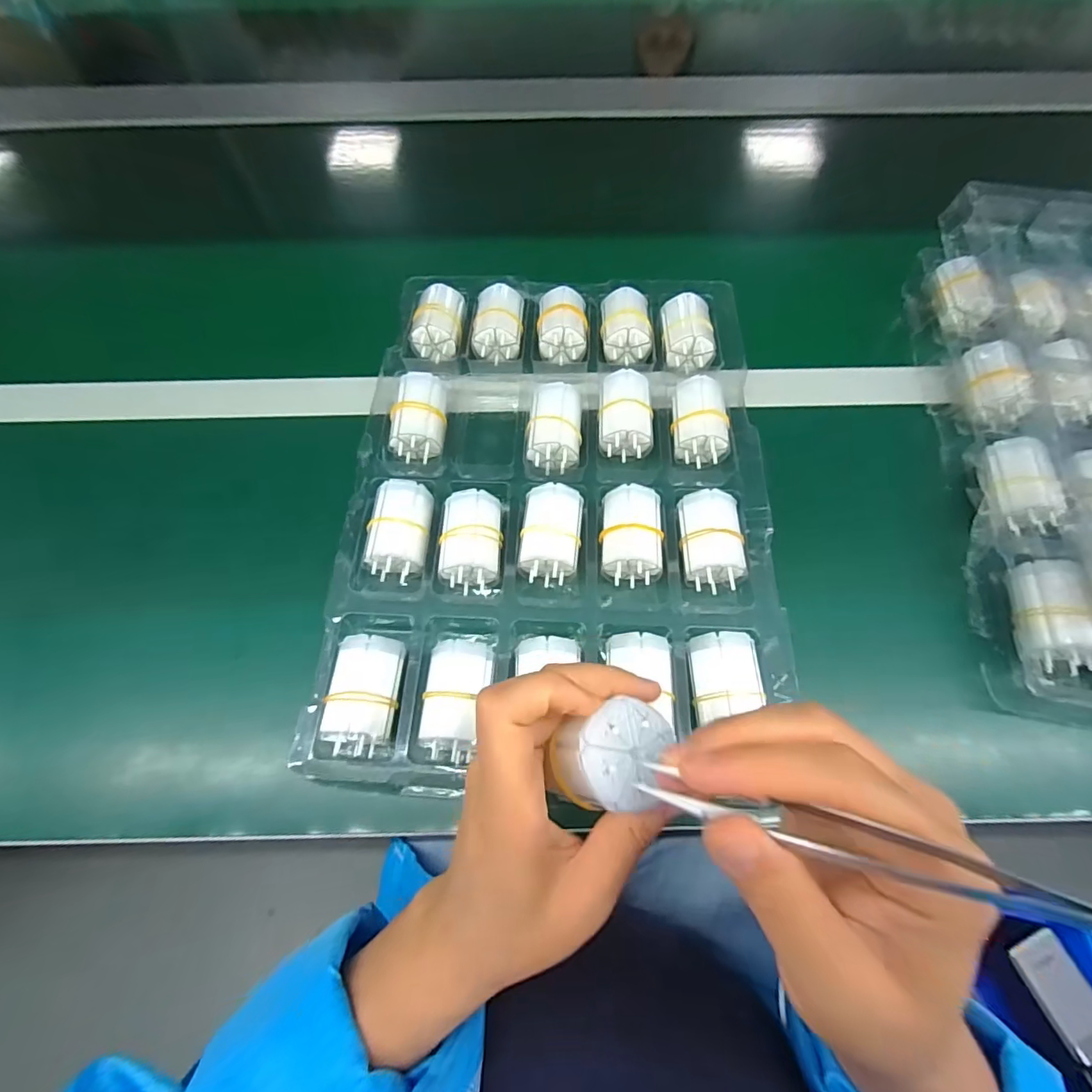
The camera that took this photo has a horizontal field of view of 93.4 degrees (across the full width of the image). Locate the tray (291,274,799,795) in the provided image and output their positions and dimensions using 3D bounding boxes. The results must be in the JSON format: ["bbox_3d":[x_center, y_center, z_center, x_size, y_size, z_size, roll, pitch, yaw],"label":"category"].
[{"bbox_3d":[0.008,-0.049,0.361,0.272,0.035,0.385,2,65,1],"label":"tray"}]

